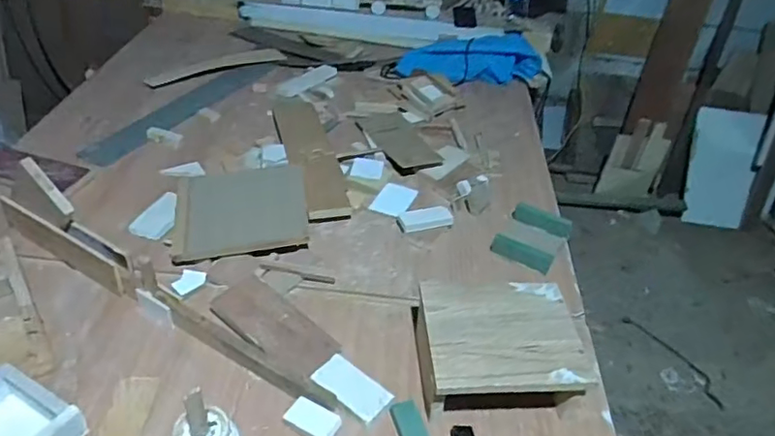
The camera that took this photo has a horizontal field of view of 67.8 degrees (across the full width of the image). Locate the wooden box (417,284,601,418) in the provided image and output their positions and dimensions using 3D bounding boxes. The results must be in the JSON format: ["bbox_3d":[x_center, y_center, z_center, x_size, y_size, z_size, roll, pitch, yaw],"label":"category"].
[{"bbox_3d":[0.164,0.199,0.870,0.228,0.104,0.196,4,39,-5],"label":"wooden box"}]

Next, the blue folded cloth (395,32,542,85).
[{"bbox_3d":[0.247,-0.477,1.718,0.440,0.077,0.171,-14,43,-21],"label":"blue folded cloth"}]

